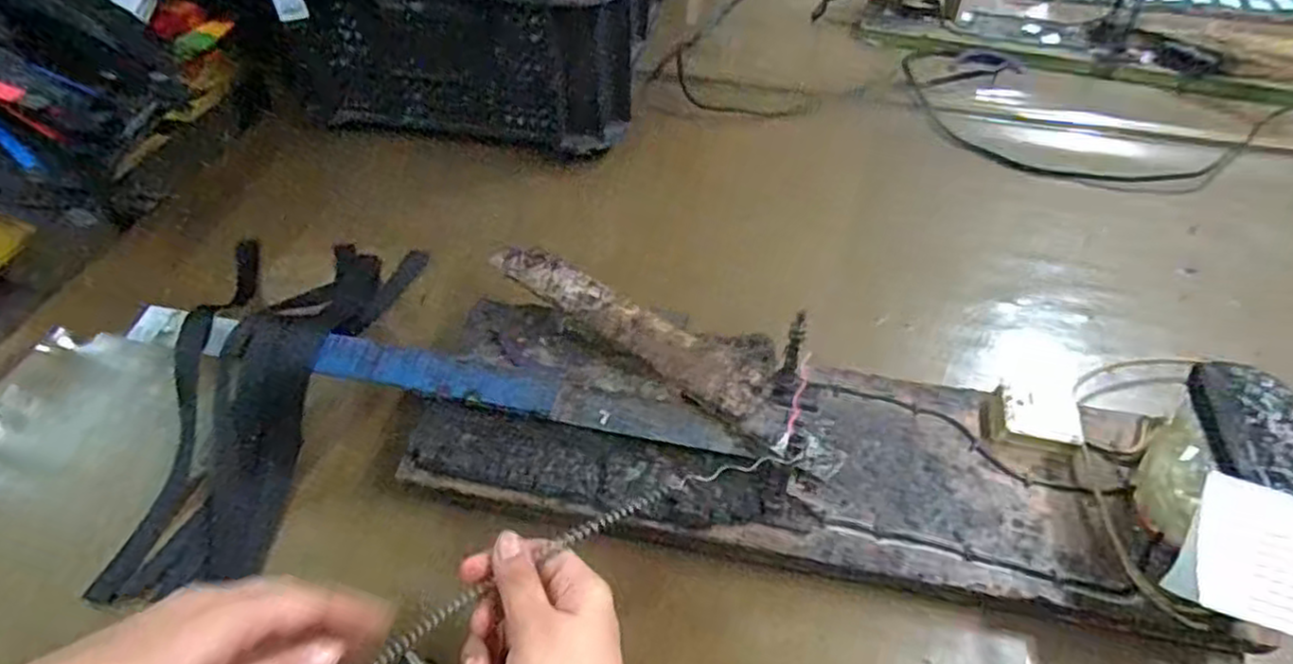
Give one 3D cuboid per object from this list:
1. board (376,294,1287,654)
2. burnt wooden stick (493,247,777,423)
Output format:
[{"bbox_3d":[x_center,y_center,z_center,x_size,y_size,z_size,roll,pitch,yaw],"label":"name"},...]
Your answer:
[{"bbox_3d":[0.086,0.065,0.451,0.446,0.050,0.159,9,50,3],"label":"board"},{"bbox_3d":[-0.013,-0.005,0.485,0.217,0.023,0.055,28,51,23],"label":"burnt wooden stick"}]

